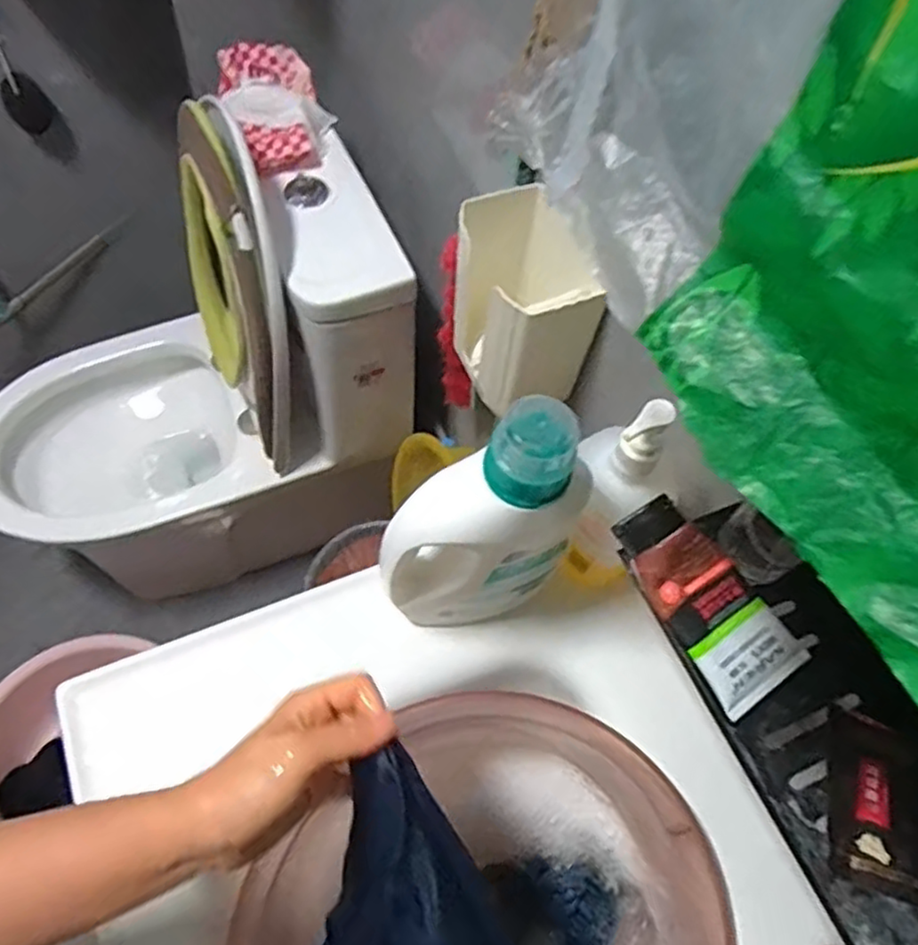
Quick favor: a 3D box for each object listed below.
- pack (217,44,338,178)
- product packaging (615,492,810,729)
[{"bbox_3d":[-0.239,-0.480,0.913,0.128,0.064,0.189,-18,64,-13],"label":"pack"},{"bbox_3d":[0.149,0.079,0.426,0.064,0.025,0.132,-35,84,-21],"label":"product packaging"}]

